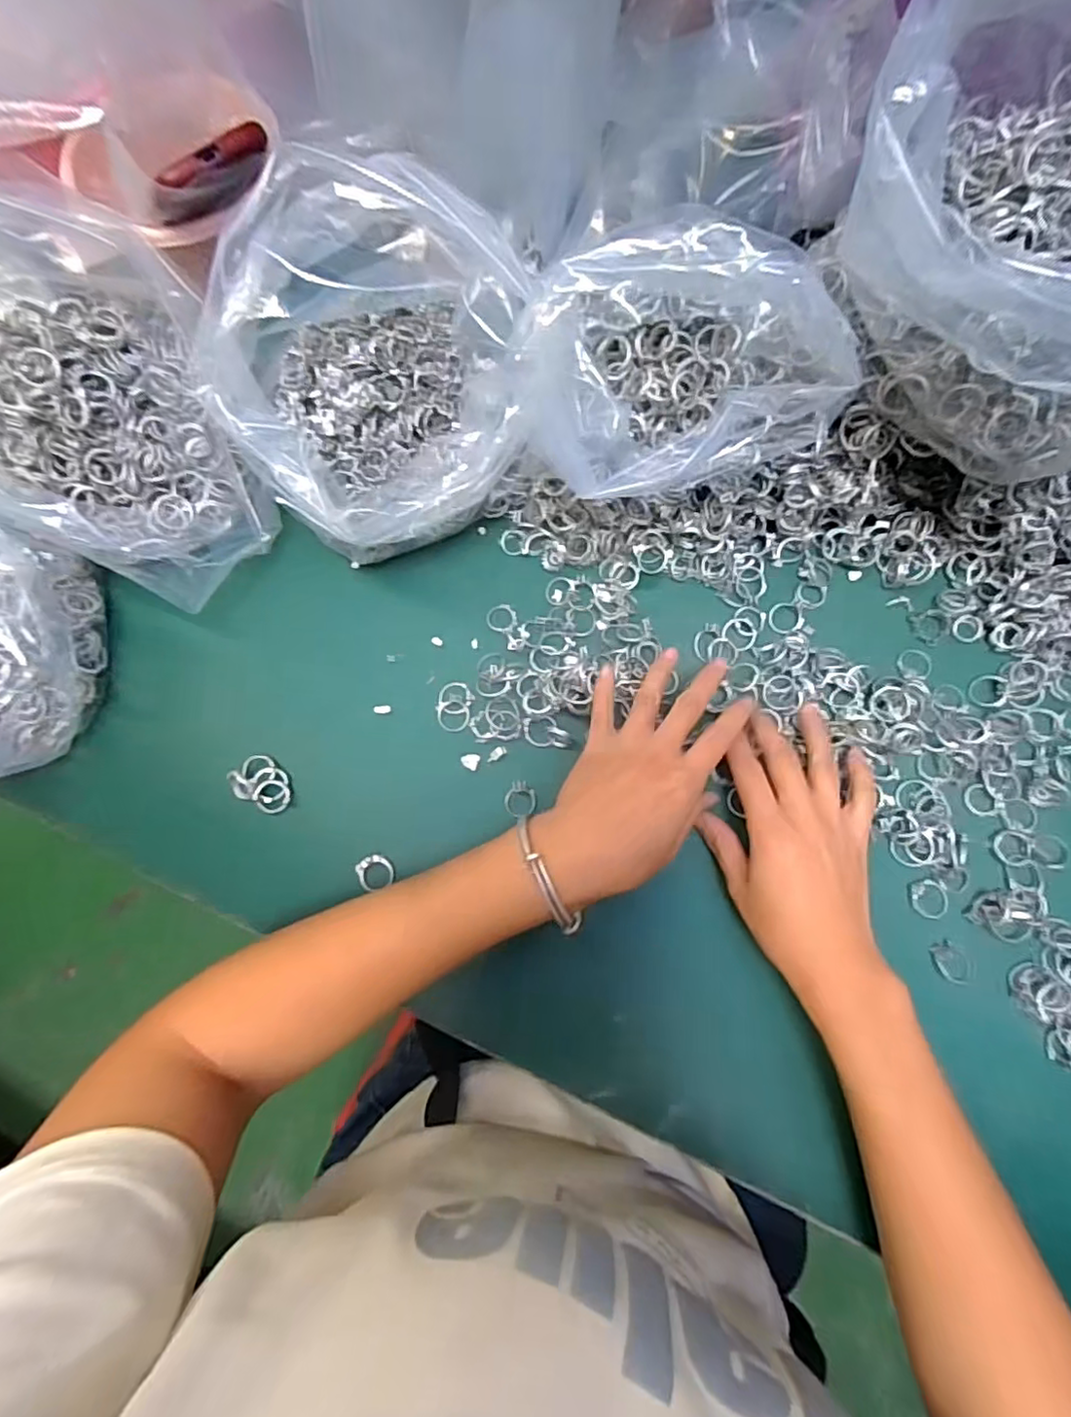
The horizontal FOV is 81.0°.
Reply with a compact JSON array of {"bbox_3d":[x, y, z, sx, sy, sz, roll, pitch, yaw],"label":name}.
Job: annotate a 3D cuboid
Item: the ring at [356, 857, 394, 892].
[{"bbox_3d":[-0.097,0.100,0.381,0.020,0.004,0.020,0,76,2],"label":"ring"}]

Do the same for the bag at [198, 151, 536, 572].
[{"bbox_3d":[-0.092,-0.187,0.369,0.167,0.135,0.179,15,77,5],"label":"bag"}]

